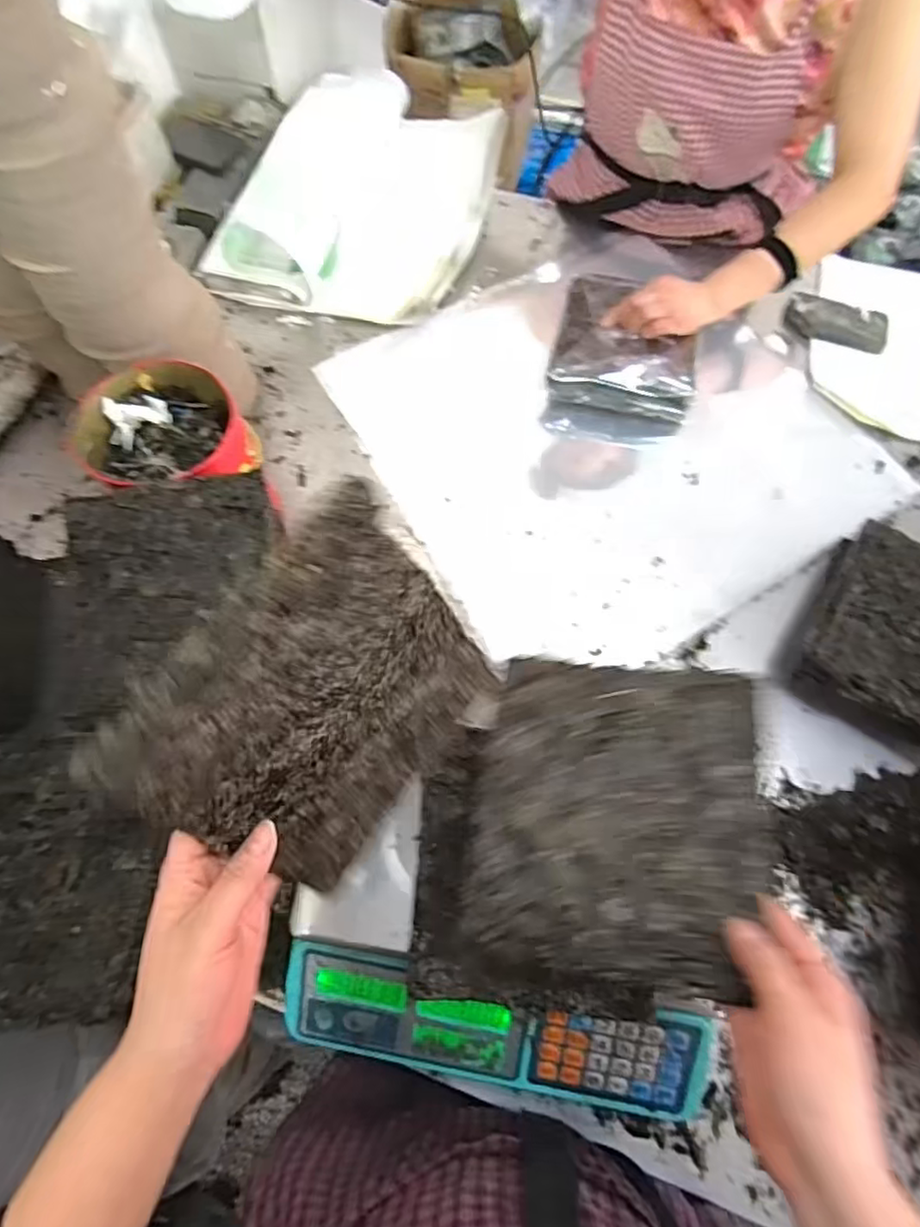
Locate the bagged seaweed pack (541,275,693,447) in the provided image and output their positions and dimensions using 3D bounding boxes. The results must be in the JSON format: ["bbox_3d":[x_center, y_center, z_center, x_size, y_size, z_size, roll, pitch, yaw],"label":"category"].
[{"bbox_3d":[0.224,-0.351,0.863,0.185,0.071,0.187,15,68,7],"label":"bagged seaweed pack"}]

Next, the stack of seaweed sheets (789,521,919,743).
[{"bbox_3d":[0.489,0.025,0.695,0.191,0.076,0.204,32,72,14],"label":"stack of seaweed sheets"}]

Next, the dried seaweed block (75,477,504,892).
[{"bbox_3d":[-0.067,0.055,0.356,0.006,0.197,0.178,25,69,40],"label":"dried seaweed block"}]

